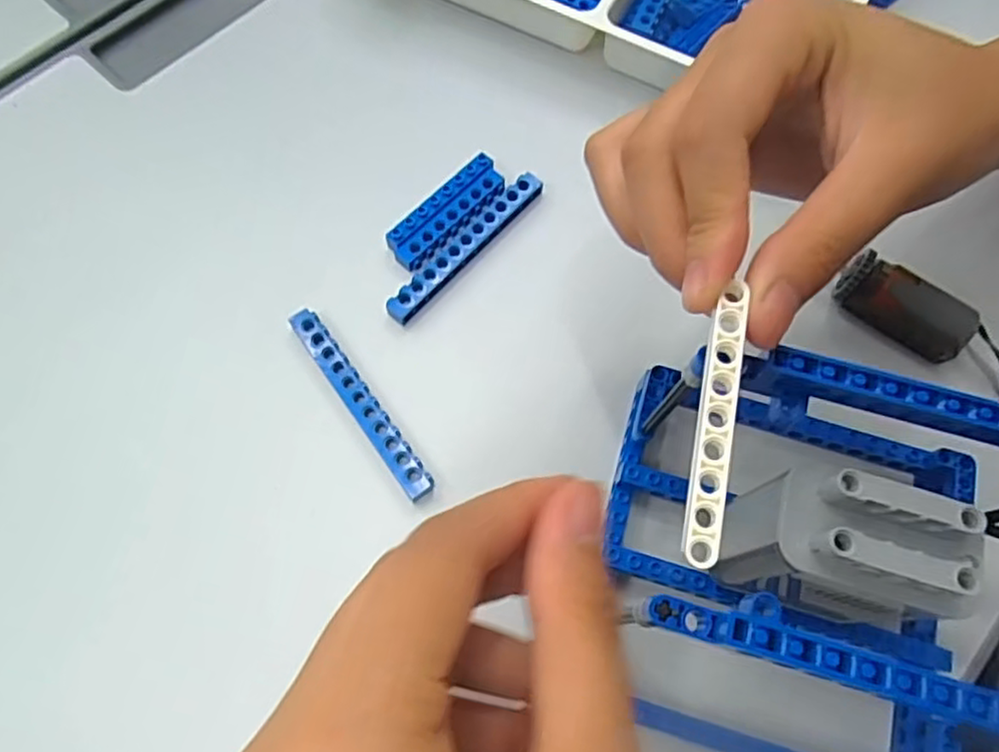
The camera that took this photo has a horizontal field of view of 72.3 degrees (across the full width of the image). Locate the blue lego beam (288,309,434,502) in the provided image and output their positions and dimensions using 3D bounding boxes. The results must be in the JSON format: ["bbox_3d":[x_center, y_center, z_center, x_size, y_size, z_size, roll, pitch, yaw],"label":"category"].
[{"bbox_3d":[-0.058,0.011,0.285,0.011,0.009,0.093,-34,73,-14],"label":"blue lego beam"}]

